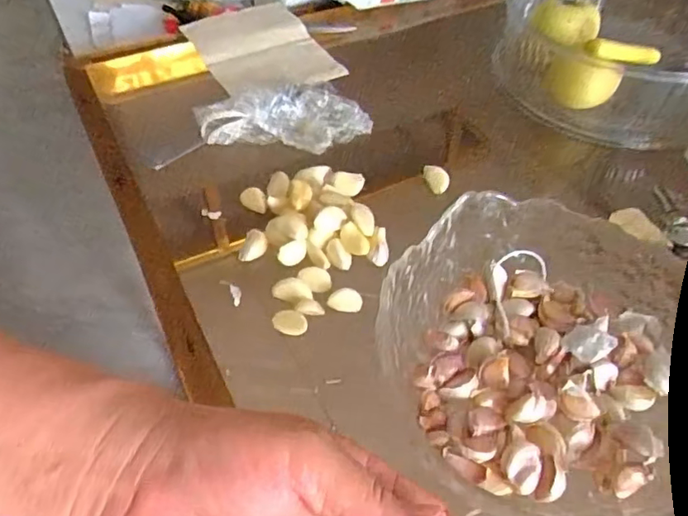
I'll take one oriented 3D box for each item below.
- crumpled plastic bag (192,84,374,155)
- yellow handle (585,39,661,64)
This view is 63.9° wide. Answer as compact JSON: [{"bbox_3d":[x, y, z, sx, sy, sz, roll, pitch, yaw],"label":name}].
[{"bbox_3d":[-0.054,-0.133,0.505,0.151,0.033,0.066,3,50,3],"label":"crumpled plastic bag"},{"bbox_3d":[0.250,-0.180,0.485,0.090,0.013,0.012,-4,47,-26],"label":"yellow handle"}]

